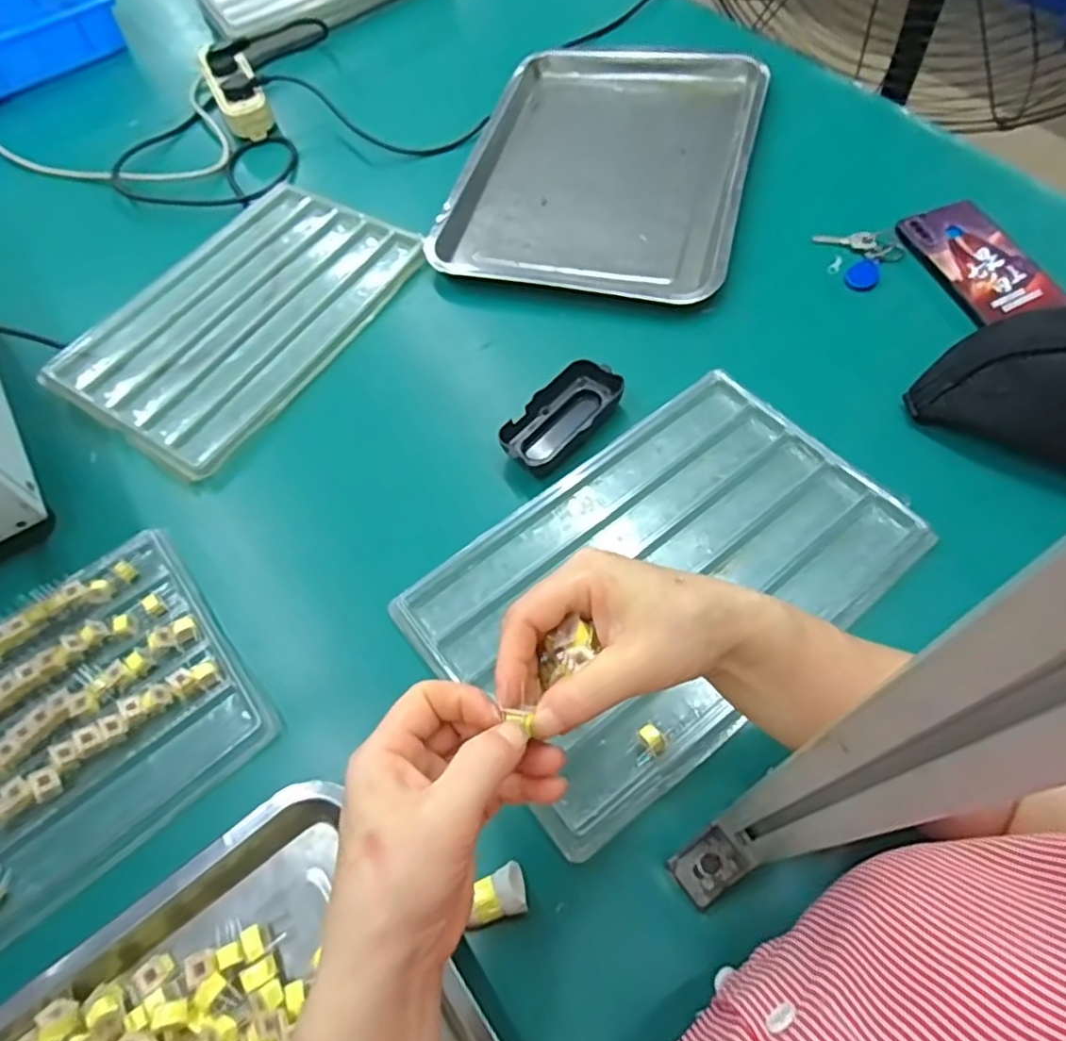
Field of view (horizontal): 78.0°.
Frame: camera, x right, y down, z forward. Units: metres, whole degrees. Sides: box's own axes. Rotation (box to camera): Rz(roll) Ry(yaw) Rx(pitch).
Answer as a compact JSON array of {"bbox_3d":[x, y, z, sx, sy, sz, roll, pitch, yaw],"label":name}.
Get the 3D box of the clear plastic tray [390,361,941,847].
[{"bbox_3d":[0.090,0.037,0.467,0.324,0.026,0.211,-36,63,-14],"label":"clear plastic tray"}]

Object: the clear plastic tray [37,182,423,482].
[{"bbox_3d":[-0.289,-0.206,0.640,0.234,0.026,0.319,28,67,20],"label":"clear plastic tray"}]

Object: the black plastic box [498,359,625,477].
[{"bbox_3d":[0.023,-0.084,0.535,0.052,0.023,0.108,34,69,22],"label":"black plastic box"}]

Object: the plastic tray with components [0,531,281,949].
[{"bbox_3d":[-0.358,0.164,0.437,0.322,0.036,0.218,-36,63,-14],"label":"plastic tray with components"}]

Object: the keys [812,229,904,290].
[{"bbox_3d":[0.303,-0.242,0.598,0.061,0.015,0.069,-20,60,-5],"label":"keys"}]

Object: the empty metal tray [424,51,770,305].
[{"bbox_3d":[0.076,-0.381,0.696,0.295,0.036,0.374,14,63,13],"label":"empty metal tray"}]

